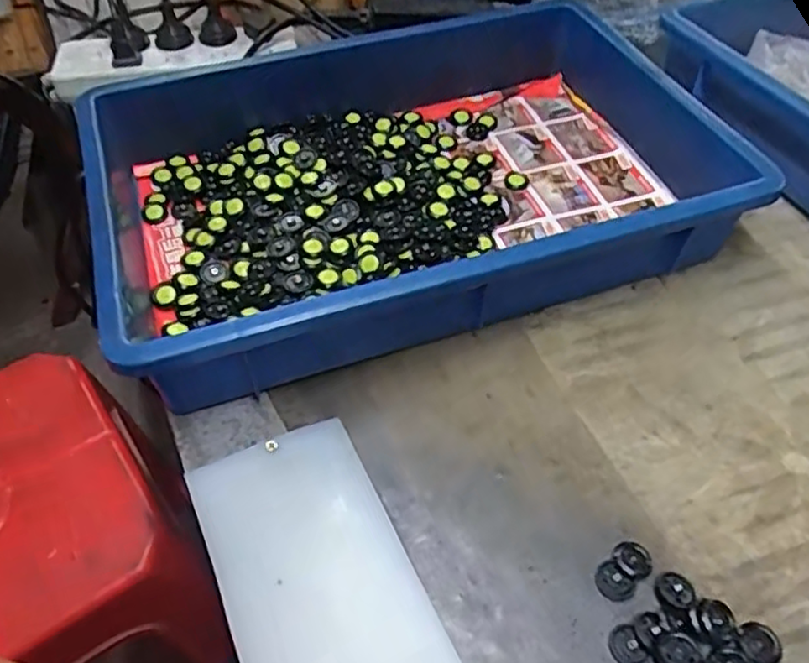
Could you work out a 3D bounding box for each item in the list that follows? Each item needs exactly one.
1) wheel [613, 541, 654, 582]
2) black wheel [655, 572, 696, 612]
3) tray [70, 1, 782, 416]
[{"bbox_3d":[0.120,0.119,0.348,0.018,0.004,0.020,-26,55,-18],"label":"wheel"},{"bbox_3d":[0.136,0.131,0.335,0.018,0.005,0.018,-1,51,1],"label":"black wheel"},{"bbox_3d":[-0.004,-0.111,0.503,0.420,0.091,0.285,-16,52,-11],"label":"tray"}]

